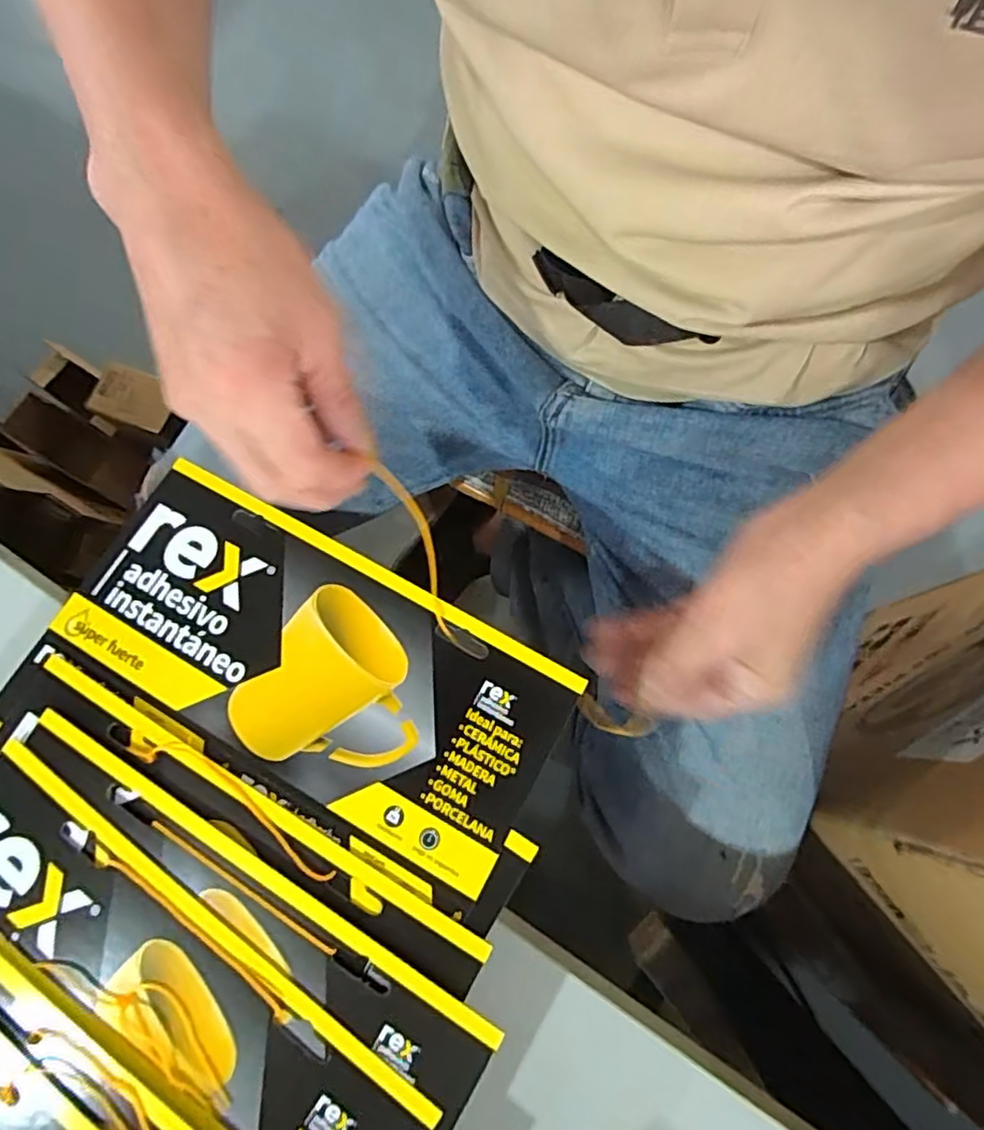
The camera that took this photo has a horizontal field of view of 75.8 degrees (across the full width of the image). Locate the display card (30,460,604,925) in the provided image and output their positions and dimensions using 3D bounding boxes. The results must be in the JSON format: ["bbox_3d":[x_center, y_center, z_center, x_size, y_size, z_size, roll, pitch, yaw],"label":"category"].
[{"bbox_3d":[-0.082,0.043,0.277,0.220,0.008,0.105,28,74,10],"label":"display card"}]

